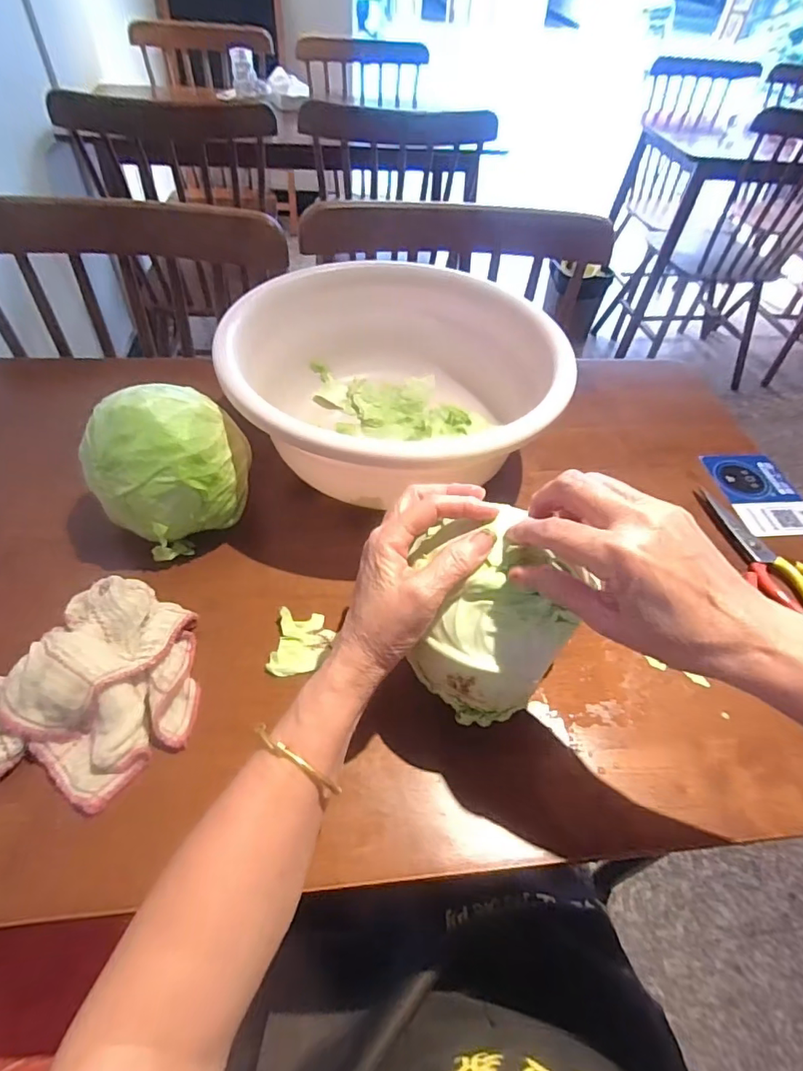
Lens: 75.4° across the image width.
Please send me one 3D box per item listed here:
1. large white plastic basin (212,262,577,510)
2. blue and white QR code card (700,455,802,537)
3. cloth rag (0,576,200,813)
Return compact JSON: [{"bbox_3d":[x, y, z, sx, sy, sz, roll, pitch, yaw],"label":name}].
[{"bbox_3d":[-0.007,-0.147,0.544,0.322,0.131,0.268,-4,51,-9],"label":"large white plastic basin"},{"bbox_3d":[0.401,-0.046,0.580,0.092,0.008,0.124,1,48,-1],"label":"blue and white QR code card"},{"bbox_3d":[-0.211,0.101,0.365,0.129,0.041,0.142,24,52,13],"label":"cloth rag"}]

